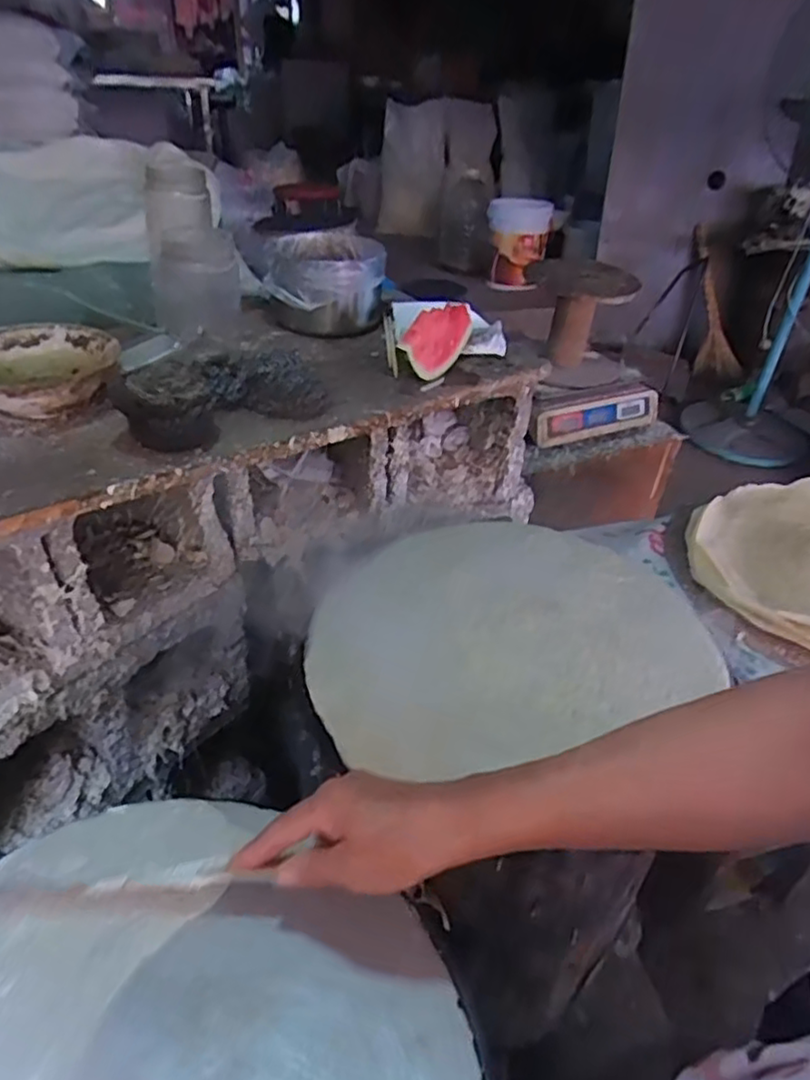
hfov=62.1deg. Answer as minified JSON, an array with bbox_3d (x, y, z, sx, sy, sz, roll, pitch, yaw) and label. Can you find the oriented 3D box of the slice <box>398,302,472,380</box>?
[{"bbox_3d":[0.036,-0.219,0.746,0.017,0.080,0.140,22,40,25],"label":"slice"}]

